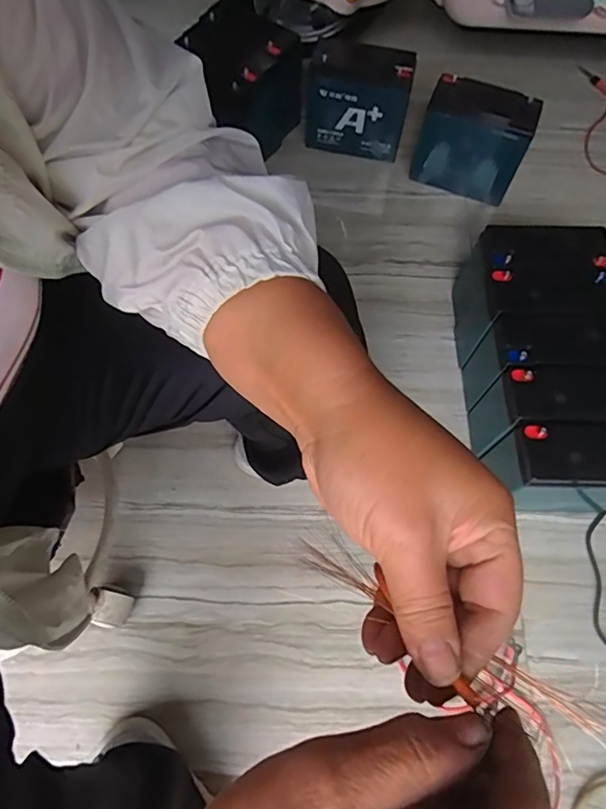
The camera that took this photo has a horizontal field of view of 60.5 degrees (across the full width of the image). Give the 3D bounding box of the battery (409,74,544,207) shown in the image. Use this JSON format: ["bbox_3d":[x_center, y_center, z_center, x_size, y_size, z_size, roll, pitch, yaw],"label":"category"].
[{"bbox_3d":[0.294,-0.455,0.918,0.176,0.180,0.072,18,68,6],"label":"battery"}]

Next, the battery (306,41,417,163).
[{"bbox_3d":[0.101,-0.545,0.958,0.188,0.170,0.093,10,67,2],"label":"battery"}]

